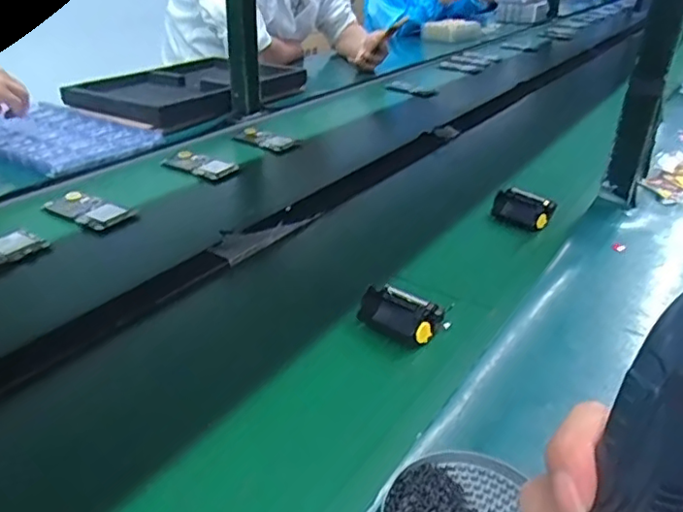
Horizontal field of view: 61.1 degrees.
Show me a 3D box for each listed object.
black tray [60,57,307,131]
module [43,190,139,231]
[{"bbox_3d":[-0.329,-0.363,1.226,0.341,0.045,0.405,20,34,26],"label":"black tray"},{"bbox_3d":[-0.335,-0.061,0.763,0.112,0.008,0.063,19,35,23],"label":"module"}]

